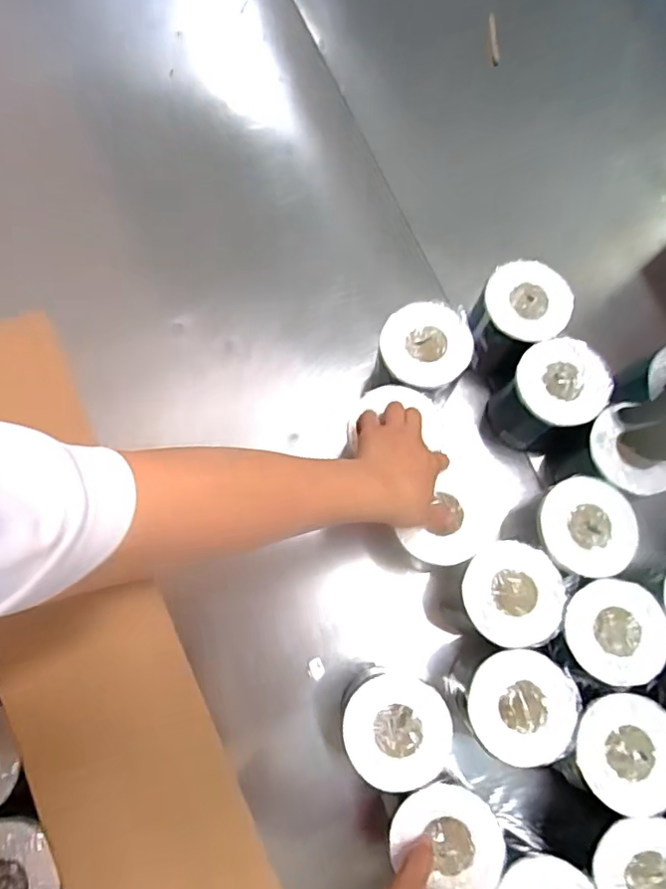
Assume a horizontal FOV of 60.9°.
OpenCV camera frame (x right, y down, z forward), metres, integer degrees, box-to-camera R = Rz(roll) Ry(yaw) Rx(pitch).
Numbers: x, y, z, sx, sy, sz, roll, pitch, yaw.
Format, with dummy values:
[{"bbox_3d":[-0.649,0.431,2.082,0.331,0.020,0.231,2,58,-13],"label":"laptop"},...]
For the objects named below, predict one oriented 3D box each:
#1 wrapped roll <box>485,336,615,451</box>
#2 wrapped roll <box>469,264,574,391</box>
[{"bbox_3d":[0.234,-0.050,0.629,0.088,0.113,0.099,41,79,10],"label":"wrapped roll"},{"bbox_3d":[0.203,-0.137,0.653,0.108,0.109,0.093,-39,79,-10],"label":"wrapped roll"}]

